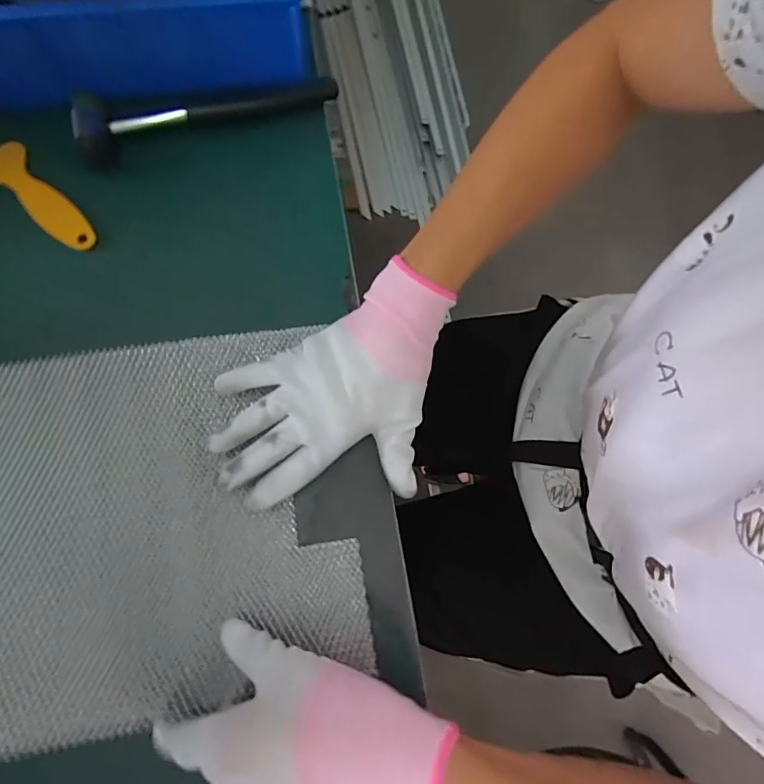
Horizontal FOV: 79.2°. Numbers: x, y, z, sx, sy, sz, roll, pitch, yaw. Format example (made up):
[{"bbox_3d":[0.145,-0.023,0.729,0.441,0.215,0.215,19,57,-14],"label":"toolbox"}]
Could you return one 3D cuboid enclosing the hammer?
[{"bbox_3d":[-0.146,-0.241,0.389,0.215,0.026,0.044,-14,77,-4],"label":"hammer"}]

